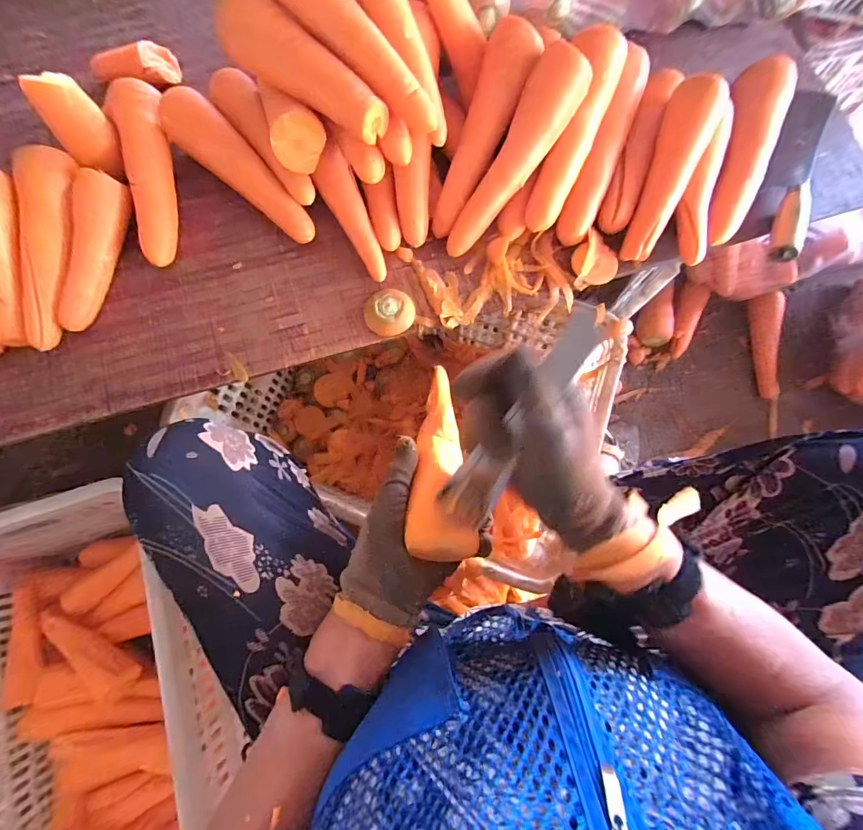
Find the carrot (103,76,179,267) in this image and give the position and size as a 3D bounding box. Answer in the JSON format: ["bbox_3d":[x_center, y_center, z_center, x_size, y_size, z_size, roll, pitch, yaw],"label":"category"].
[{"bbox_3d":[-0.309,-0.265,0.452,0.049,0.055,0.200,-14,77,-4],"label":"carrot"}]

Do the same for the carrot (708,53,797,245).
[{"bbox_3d":[0.371,-0.306,0.471,0.061,0.047,0.224,17,77,3],"label":"carrot"}]

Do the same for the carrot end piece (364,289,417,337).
[{"bbox_3d":[-0.046,-0.113,0.452,0.053,0.014,0.051,0,77,-1],"label":"carrot end piece"}]

